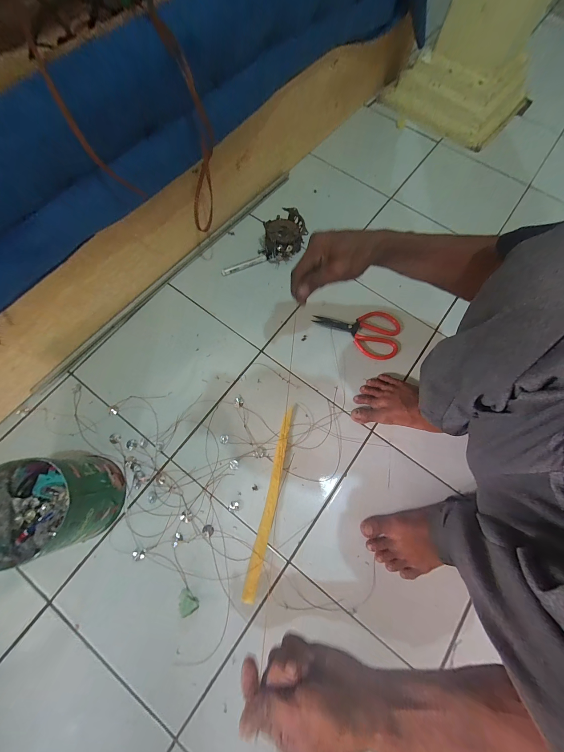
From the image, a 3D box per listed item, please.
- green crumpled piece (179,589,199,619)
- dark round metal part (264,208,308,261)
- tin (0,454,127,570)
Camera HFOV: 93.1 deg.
[{"bbox_3d":[-0.165,0.394,0.462,0.037,0.016,0.027,34,75,9],"label":"green crumpled piece"},{"bbox_3d":[0.003,-0.355,0.680,0.102,0.065,0.102,0,73,-1],"label":"dark round metal part"},{"bbox_3d":[-0.386,0.210,0.442,0.163,0.160,0.149,0,73,-1],"label":"tin"}]

